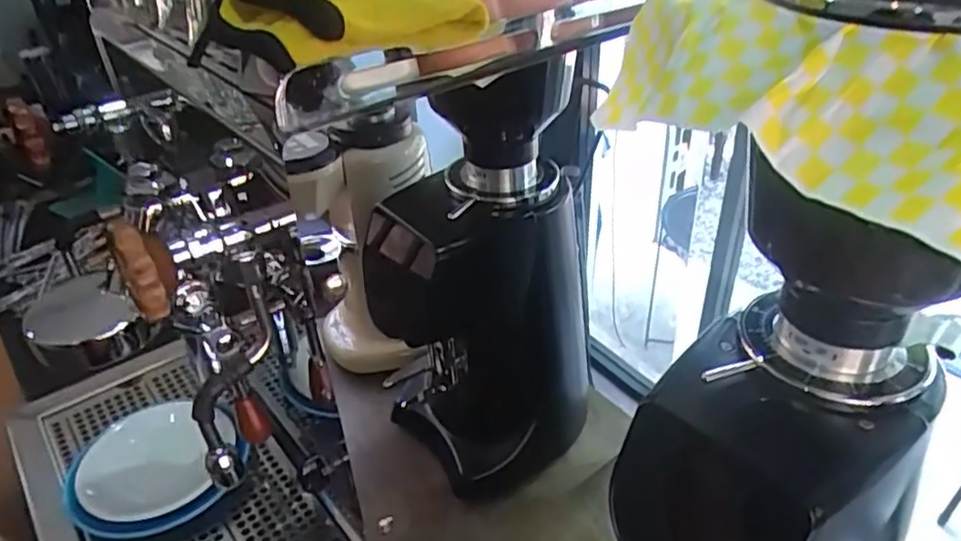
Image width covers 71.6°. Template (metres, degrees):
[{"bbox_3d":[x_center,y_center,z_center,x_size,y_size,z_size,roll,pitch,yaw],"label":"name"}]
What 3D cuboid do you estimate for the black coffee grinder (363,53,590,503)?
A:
[{"bbox_3d":[0.006,0.010,0.723,0.179,0.456,0.185,-2,34,1],"label":"black coffee grinder"}]

